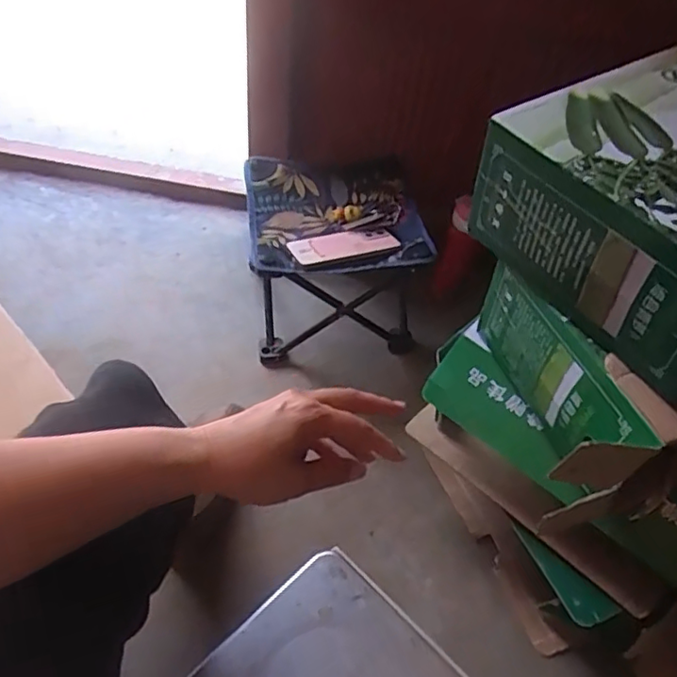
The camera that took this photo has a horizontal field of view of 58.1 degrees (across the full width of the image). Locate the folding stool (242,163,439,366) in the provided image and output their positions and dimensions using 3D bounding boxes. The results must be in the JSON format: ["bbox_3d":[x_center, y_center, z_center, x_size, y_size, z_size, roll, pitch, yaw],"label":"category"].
[{"bbox_3d":[-0.014,-0.131,1.037,0.269,0.226,0.260,-4,49,-10],"label":"folding stool"}]

